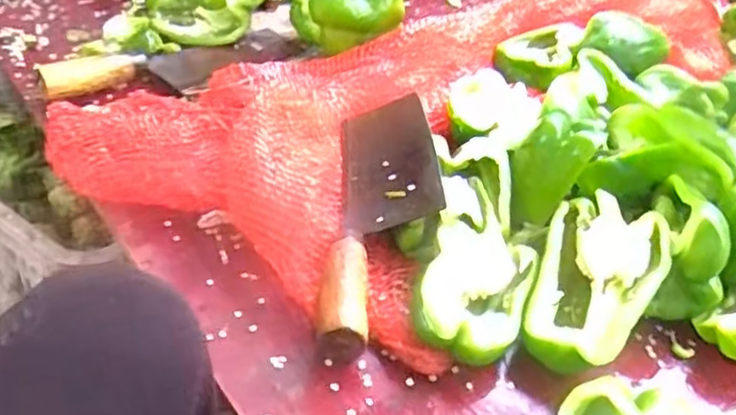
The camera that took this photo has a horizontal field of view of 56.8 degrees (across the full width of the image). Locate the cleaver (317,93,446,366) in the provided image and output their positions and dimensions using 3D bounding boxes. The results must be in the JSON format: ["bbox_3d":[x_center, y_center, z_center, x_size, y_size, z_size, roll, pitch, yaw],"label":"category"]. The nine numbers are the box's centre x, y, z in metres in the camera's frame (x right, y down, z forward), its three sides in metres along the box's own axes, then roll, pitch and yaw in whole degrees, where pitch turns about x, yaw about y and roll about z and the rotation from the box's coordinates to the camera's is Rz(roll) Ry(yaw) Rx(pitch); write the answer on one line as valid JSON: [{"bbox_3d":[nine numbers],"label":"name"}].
[{"bbox_3d":[0.015,-0.003,0.513,0.082,0.027,0.264,-11,35,13],"label":"cleaver"}]

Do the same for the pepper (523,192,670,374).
[{"bbox_3d":[0.152,0.052,0.456,0.077,0.046,0.130,14,57,22],"label":"pepper"}]

